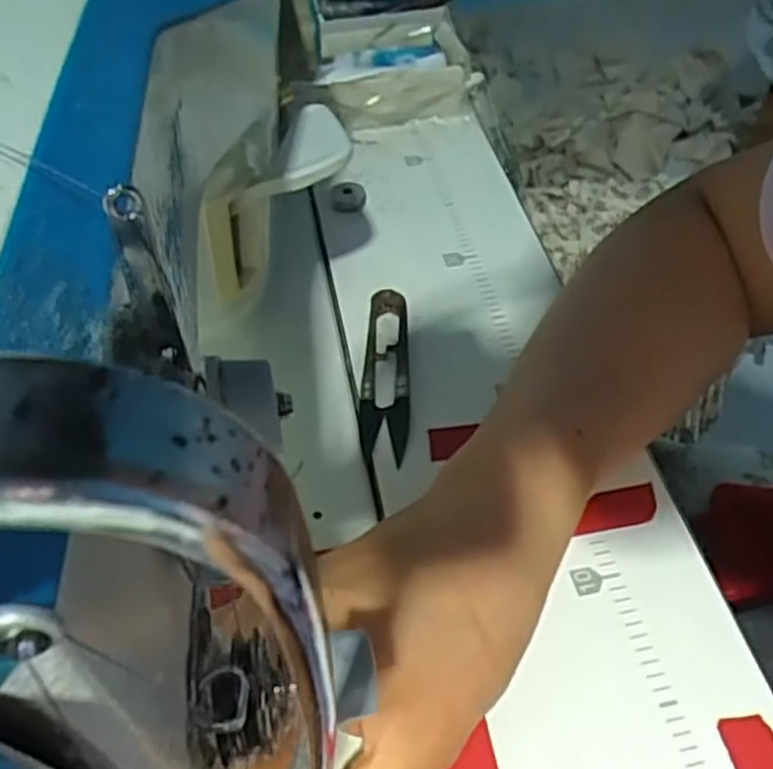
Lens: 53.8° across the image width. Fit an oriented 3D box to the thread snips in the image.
[{"bbox_3d":[-0.001,-0.008,0.361,0.023,0.010,0.100,-2,49,3],"label":"thread snips"}]

